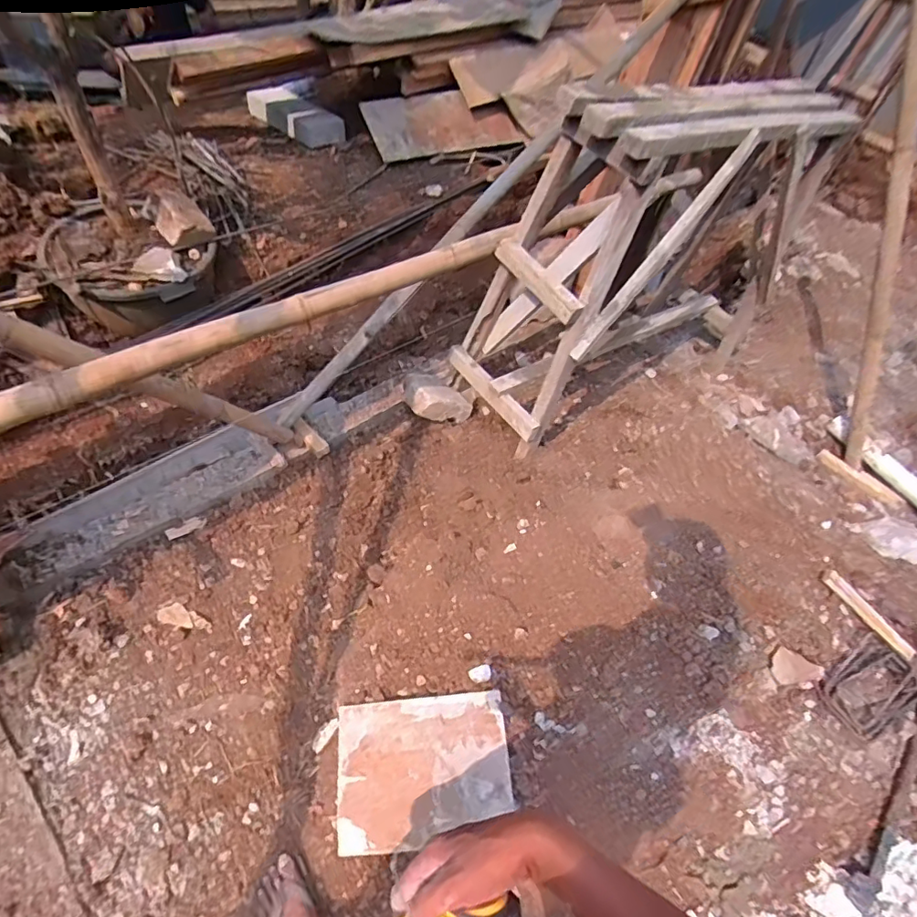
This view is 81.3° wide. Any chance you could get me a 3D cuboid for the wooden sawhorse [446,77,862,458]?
[{"bbox_3d":[0.480,-0.613,1.682,0.828,0.922,0.430,-22,59,-27],"label":"wooden sawhorse"}]

